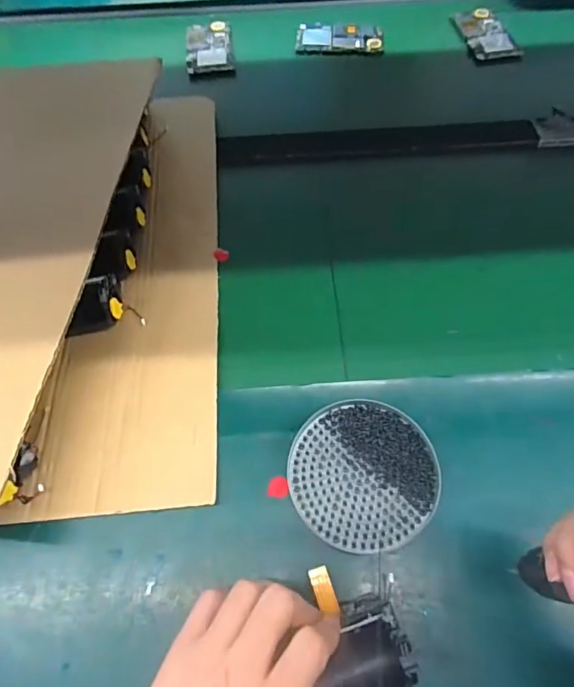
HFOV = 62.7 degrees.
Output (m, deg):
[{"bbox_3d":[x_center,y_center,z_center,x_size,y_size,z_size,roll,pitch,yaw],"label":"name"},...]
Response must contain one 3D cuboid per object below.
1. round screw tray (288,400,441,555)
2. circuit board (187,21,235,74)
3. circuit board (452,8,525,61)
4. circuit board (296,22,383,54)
[{"bbox_3d":[0.059,0.102,0.373,0.110,0.026,0.112,0,62,0],"label":"round screw tray"},{"bbox_3d":[-0.112,-0.430,0.683,0.065,0.009,0.108,-7,62,-4],"label":"circuit board"},{"bbox_3d":[0.286,-0.452,0.685,0.071,0.011,0.127,-10,63,-5],"label":"circuit board"},{"bbox_3d":[0.076,-0.446,0.686,0.123,0.010,0.060,-1,62,0],"label":"circuit board"}]

